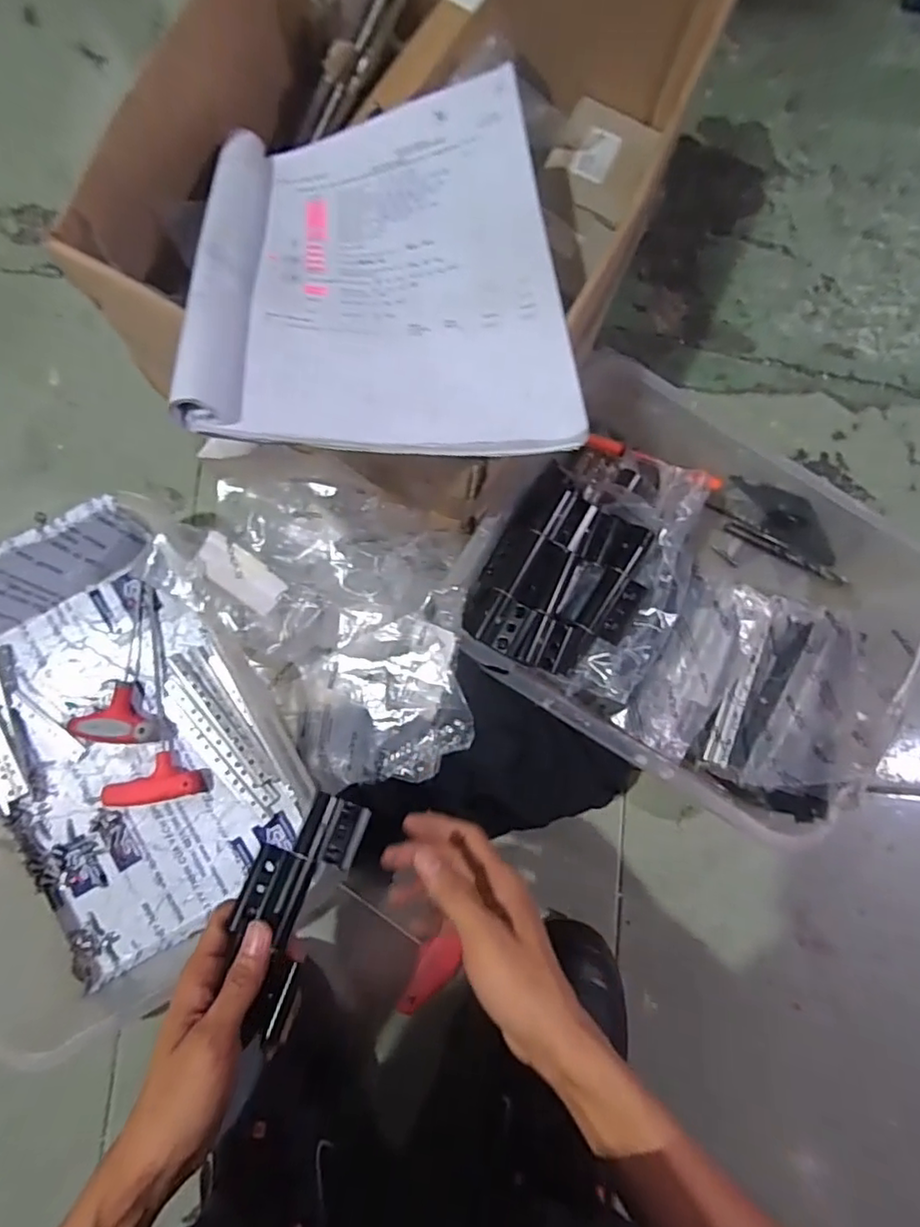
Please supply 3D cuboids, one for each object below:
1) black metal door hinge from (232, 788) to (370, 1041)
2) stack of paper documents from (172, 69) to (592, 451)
[{"bbox_3d":[-0.109,0.181,0.374,0.059,0.013,0.134,18,67,6],"label":"black metal door hinge"},{"bbox_3d":[-0.049,-0.221,0.370,0.213,0.049,0.281,-3,67,-6],"label":"stack of paper documents"}]

